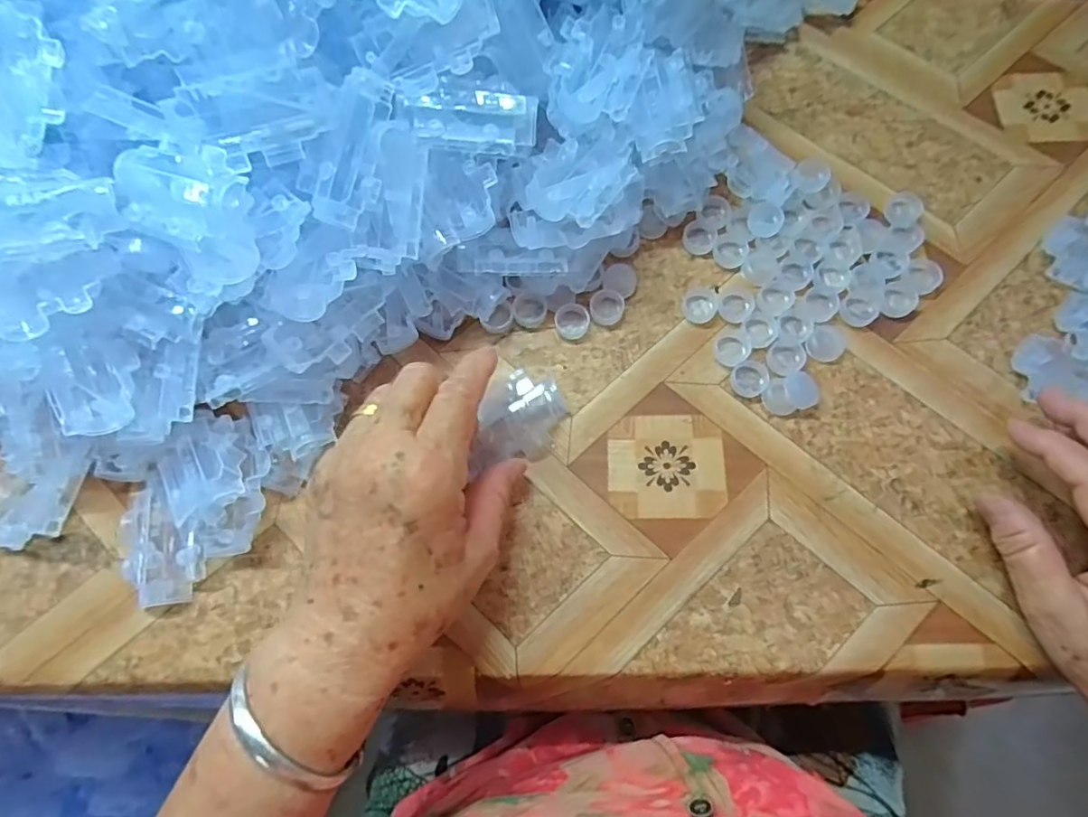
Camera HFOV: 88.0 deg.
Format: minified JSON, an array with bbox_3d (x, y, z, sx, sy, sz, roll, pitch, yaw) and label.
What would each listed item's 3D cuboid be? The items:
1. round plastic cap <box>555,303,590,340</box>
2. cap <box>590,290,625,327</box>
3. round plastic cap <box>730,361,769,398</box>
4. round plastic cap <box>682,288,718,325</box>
[{"bbox_3d":[0.017,-0.052,0.334,0.020,0.006,0.021,0,73,-1],"label":"round plastic cap"},{"bbox_3d":[0.037,-0.060,0.335,0.020,0.007,0.019,0,73,-1],"label":"cap"},{"bbox_3d":[0.117,-0.017,0.321,0.019,0.004,0.022,38,76,10],"label":"round plastic cap"},{"bbox_3d":[0.094,-0.062,0.337,0.020,0.004,0.023,-5,73,-2],"label":"round plastic cap"}]

